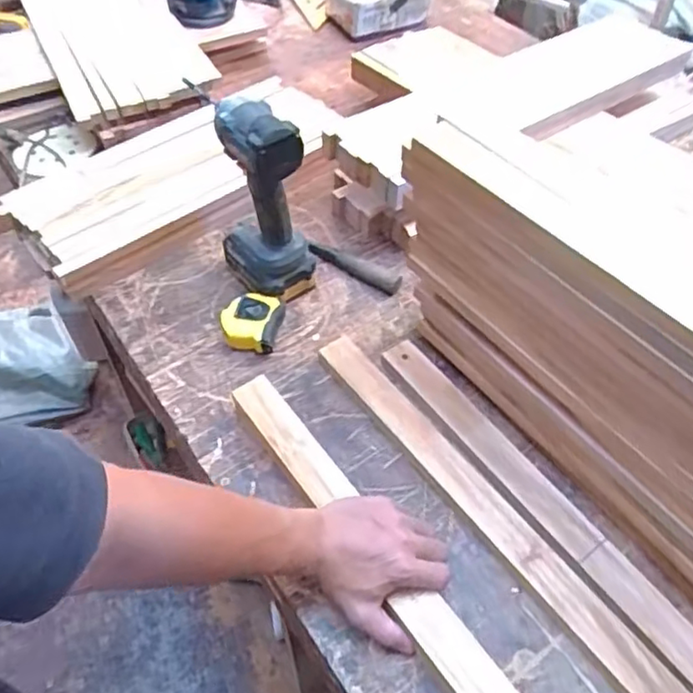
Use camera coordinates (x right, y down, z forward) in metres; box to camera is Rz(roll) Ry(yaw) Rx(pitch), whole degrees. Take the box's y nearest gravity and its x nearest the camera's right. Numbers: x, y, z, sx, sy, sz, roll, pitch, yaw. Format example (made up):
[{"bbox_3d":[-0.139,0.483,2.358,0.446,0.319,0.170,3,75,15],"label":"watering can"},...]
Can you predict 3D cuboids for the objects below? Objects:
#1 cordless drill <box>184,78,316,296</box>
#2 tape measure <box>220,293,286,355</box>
[{"bbox_3d":[-0.102,-0.162,0.730,0.130,0.244,0.071,38,61,25],"label":"cordless drill"},{"bbox_3d":[-0.112,-0.032,0.753,0.068,0.037,0.072,10,51,6],"label":"tape measure"}]

